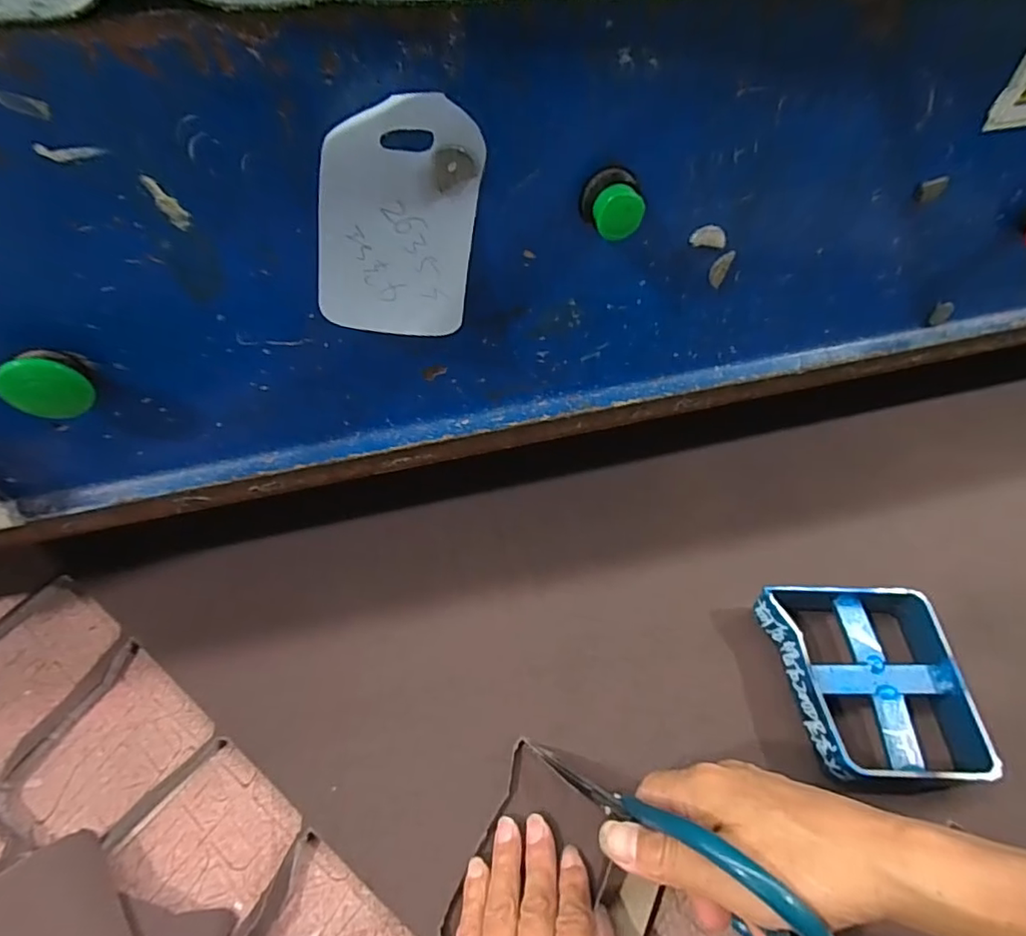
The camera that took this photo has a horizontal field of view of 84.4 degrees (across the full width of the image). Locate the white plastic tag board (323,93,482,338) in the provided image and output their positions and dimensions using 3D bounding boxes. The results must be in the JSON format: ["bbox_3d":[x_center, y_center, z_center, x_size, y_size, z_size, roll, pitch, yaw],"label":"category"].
[{"bbox_3d":[-0.054,-0.115,0.273,0.072,0.112,0.011,1,45,-19],"label":"white plastic tag board"}]

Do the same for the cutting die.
[{"bbox_3d":[0.227,0.135,0.364,0.102,0.034,0.121,-4,53,-1],"label":"cutting die"}]

